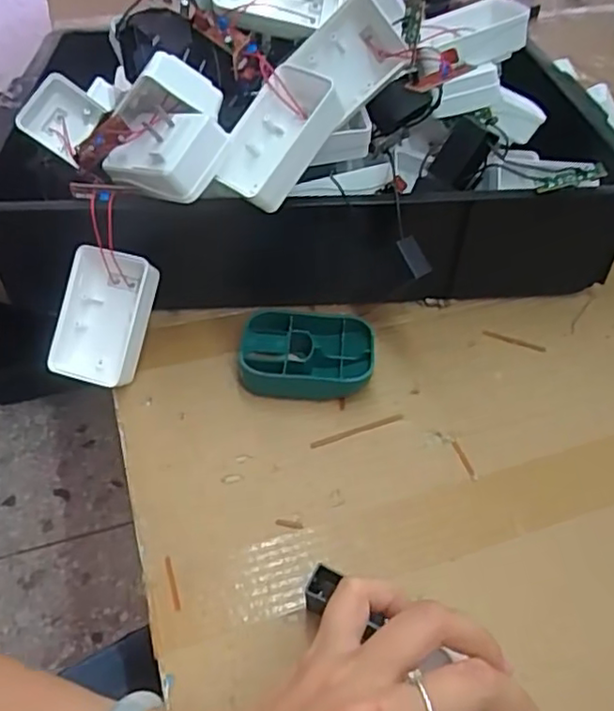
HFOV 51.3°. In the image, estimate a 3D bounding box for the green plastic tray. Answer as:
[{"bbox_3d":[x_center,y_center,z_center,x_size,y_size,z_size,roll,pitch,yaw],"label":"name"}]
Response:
[{"bbox_3d":[0.000,0.000,0.460,0.092,0.027,0.067,5,44,2],"label":"green plastic tray"}]

